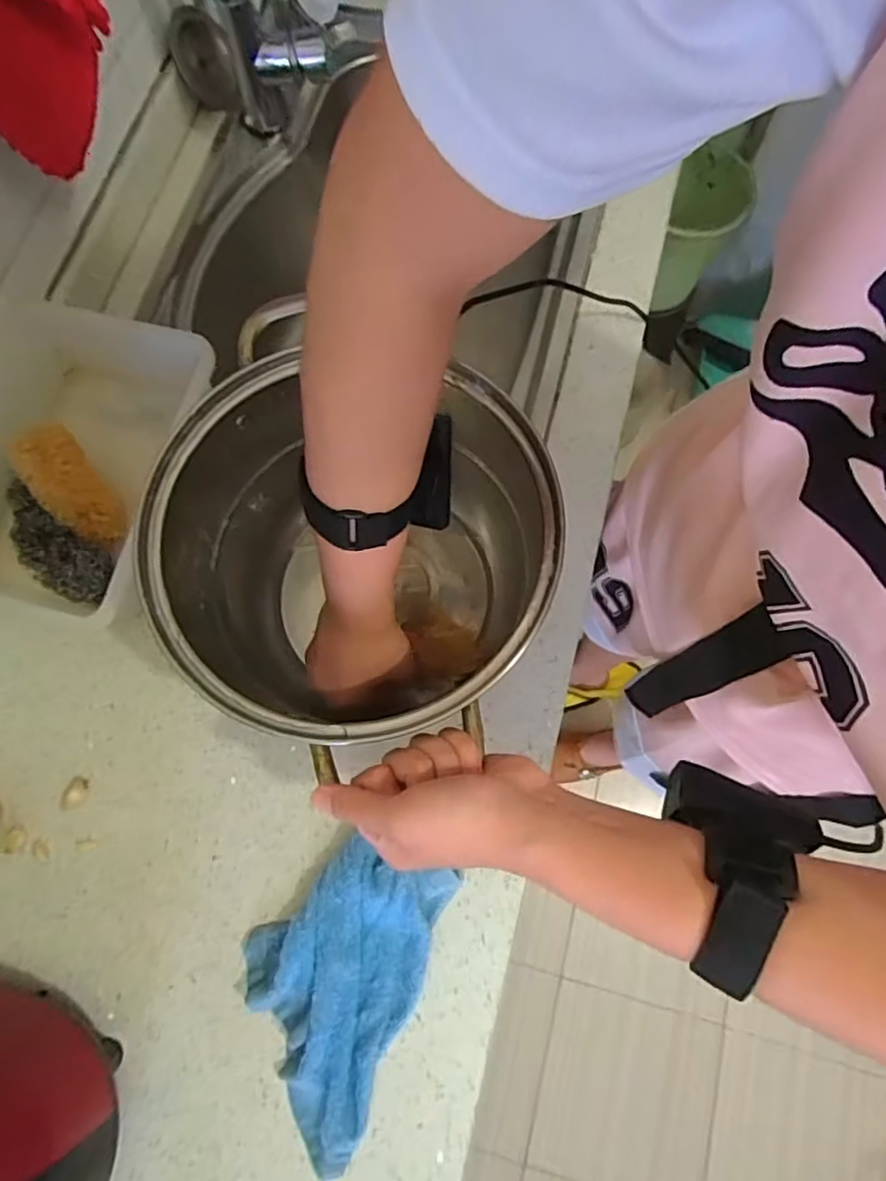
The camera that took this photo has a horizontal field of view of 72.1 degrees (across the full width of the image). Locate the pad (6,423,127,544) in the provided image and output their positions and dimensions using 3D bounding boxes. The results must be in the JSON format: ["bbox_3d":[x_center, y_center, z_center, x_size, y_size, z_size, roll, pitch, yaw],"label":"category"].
[{"bbox_3d":[-0.305,-0.085,0.499,0.048,0.025,0.103,-34,111,-7],"label":"pad"}]

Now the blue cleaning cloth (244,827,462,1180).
[{"bbox_3d":[-0.083,0.281,0.437,0.121,0.025,0.193,21,76,8],"label":"blue cleaning cloth"}]

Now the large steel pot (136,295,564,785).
[{"bbox_3d":[-0.060,-0.019,0.450,0.263,0.181,0.249,-1,75,2],"label":"large steel pot"}]

